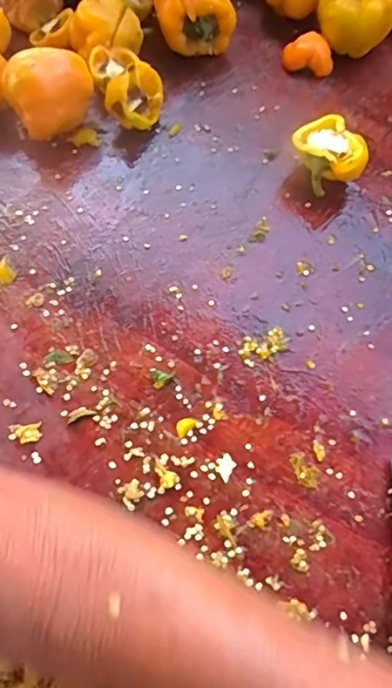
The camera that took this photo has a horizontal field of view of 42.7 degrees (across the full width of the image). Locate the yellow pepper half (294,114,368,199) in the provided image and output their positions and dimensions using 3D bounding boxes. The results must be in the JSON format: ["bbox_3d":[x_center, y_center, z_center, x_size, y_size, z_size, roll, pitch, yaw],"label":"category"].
[{"bbox_3d":[0.120,-0.168,0.456,0.047,0.046,0.064,-29,71,-15],"label":"yellow pepper half"}]

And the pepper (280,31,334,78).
[{"bbox_3d":[0.119,-0.306,0.530,0.054,0.026,0.033,14,66,3],"label":"pepper"}]

